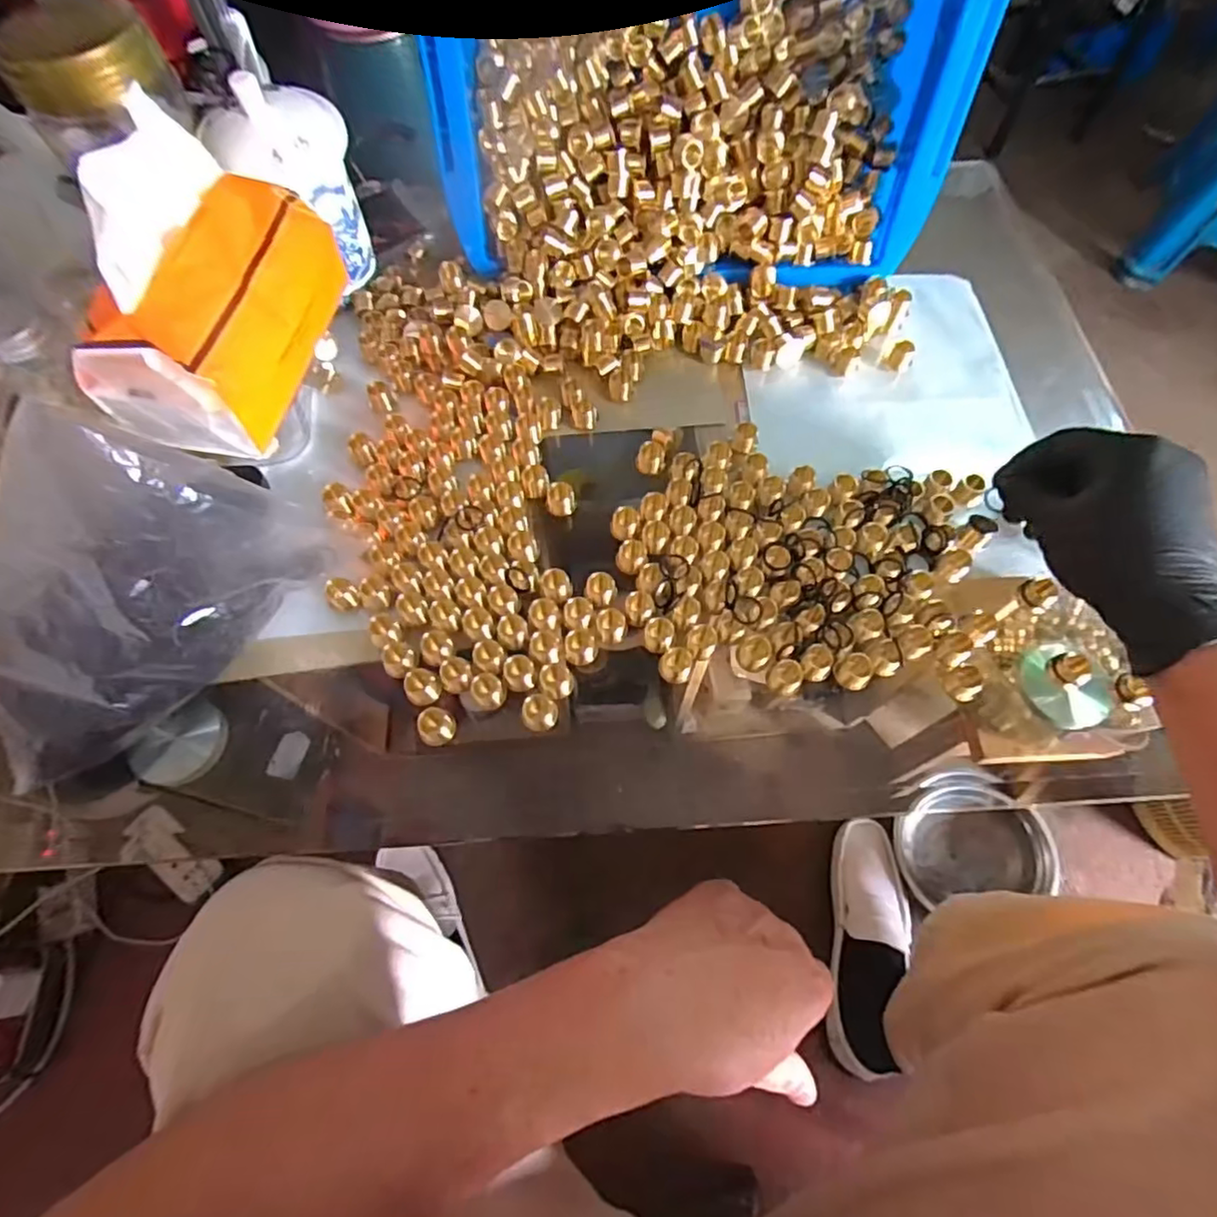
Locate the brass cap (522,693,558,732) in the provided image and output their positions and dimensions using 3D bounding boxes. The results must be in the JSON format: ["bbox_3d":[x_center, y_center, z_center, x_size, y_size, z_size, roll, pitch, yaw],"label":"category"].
[{"bbox_3d":[-0.041,0.061,0.373,0.021,0.016,0.020,0,65,0],"label":"brass cap"}]

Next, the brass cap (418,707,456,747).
[{"bbox_3d":[-0.101,0.069,0.367,0.019,0.014,0.021,41,71,17],"label":"brass cap"}]

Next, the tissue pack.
[{"bbox_3d":[-0.232,-0.188,0.354,0.088,0.118,0.147,8,65,4],"label":"tissue pack"}]

